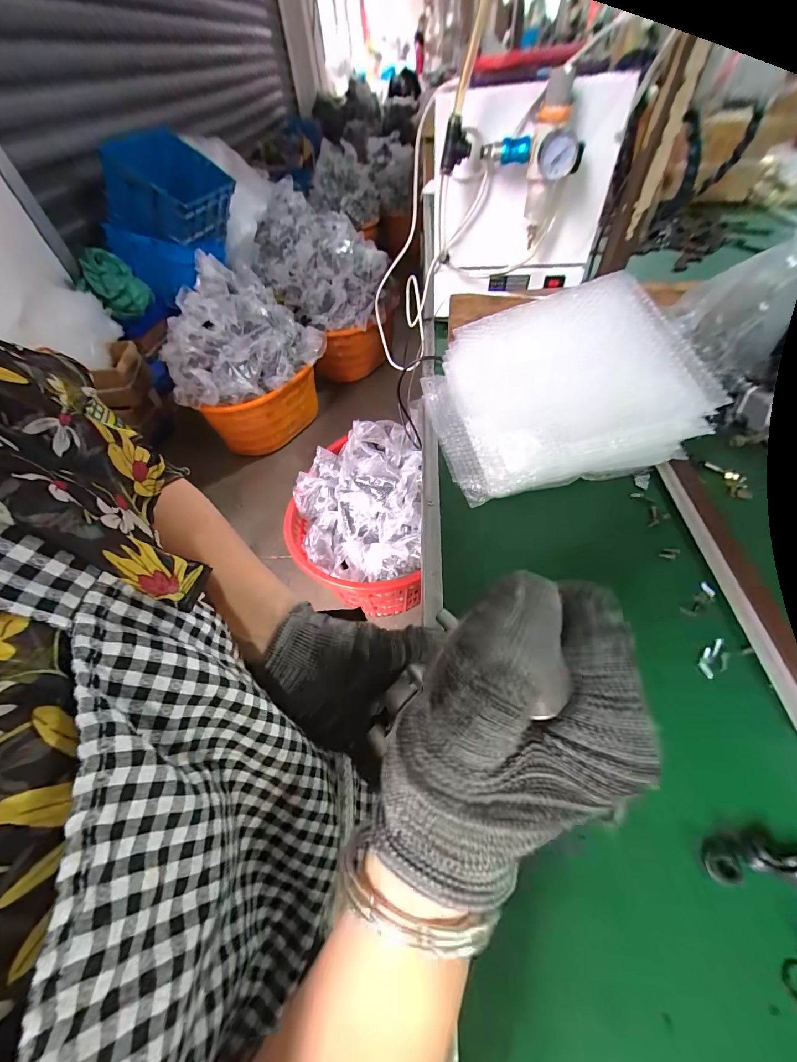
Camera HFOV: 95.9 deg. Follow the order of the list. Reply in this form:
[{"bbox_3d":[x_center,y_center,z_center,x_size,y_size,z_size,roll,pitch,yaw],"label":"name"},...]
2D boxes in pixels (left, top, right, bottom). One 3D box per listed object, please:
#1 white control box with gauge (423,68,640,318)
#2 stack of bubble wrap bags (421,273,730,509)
[{"bbox_3d":[0.160,-0.448,0.509,0.229,0.224,0.120,11,56,12],"label":"white control box with gauge"},{"bbox_3d":[0.168,-0.150,0.410,0.239,0.141,0.201,-11,55,-3],"label":"stack of bubble wrap bags"}]

